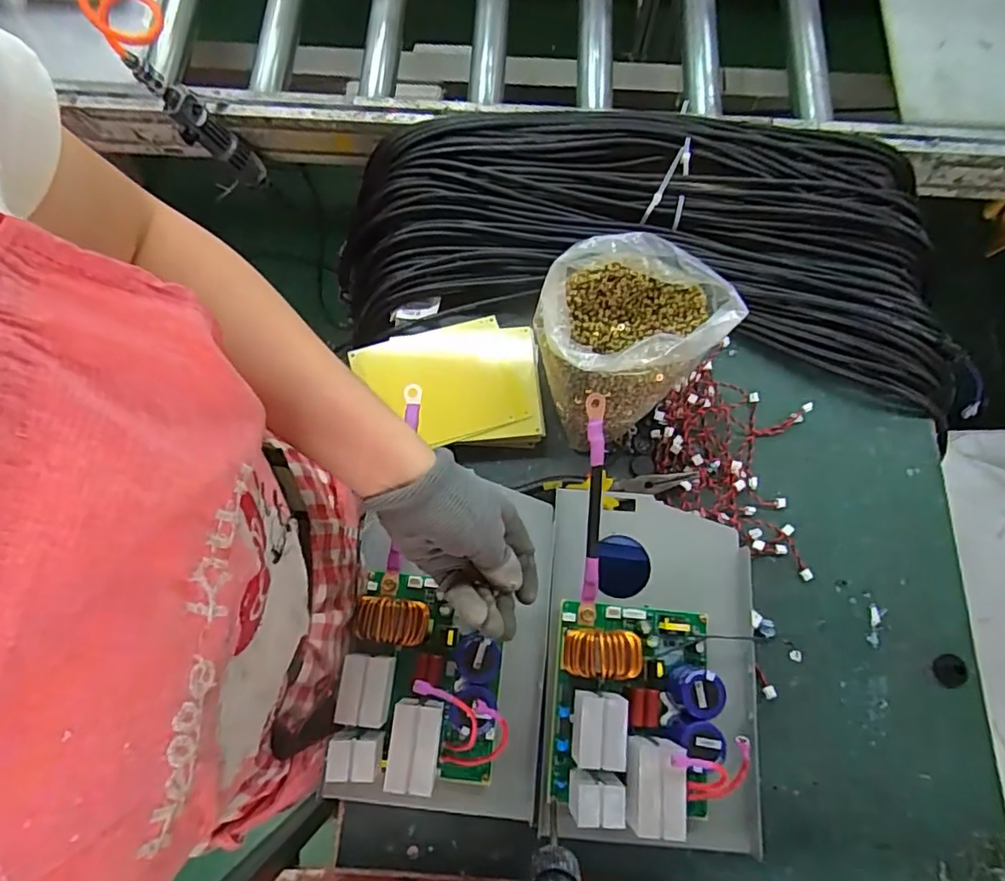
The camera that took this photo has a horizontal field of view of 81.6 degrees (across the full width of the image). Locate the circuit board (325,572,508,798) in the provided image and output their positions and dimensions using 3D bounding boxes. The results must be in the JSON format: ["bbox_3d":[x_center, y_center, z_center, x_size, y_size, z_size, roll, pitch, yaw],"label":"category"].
[{"bbox_3d":[-0.059,0.180,0.445,0.125,0.071,0.153,4,74,1],"label":"circuit board"}]

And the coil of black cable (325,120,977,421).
[{"bbox_3d":[0.153,-0.229,0.720,0.751,0.121,0.340,6,74,1],"label":"coil of black cable"}]

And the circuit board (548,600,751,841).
[{"bbox_3d":[0.106,0.202,0.438,0.133,0.073,0.150,5,74,1],"label":"circuit board"}]

